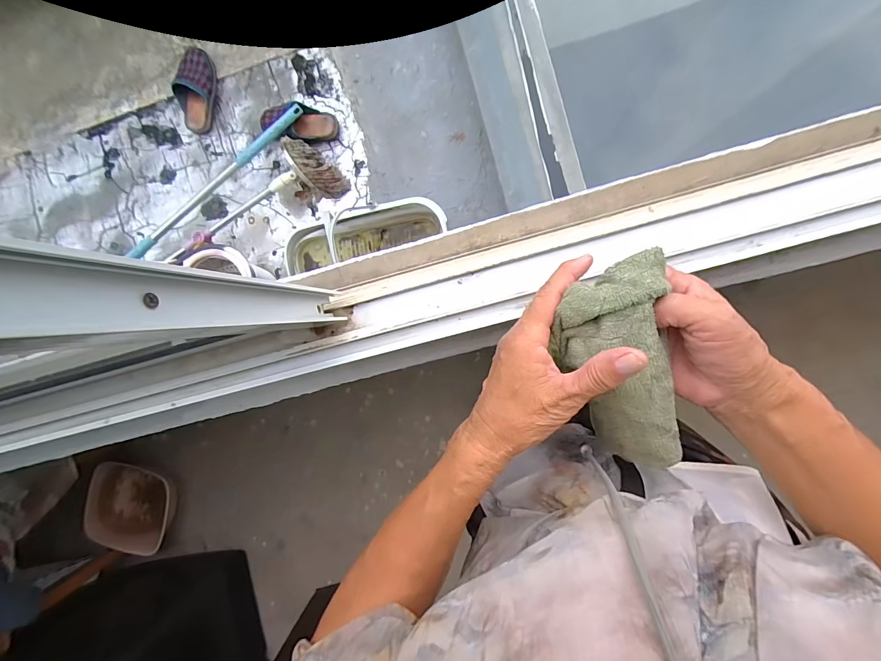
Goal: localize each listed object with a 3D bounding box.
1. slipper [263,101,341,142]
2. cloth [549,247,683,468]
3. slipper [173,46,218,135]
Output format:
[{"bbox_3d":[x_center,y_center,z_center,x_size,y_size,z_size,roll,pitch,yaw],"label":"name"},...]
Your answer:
[{"bbox_3d":[-0.464,-0.671,1.272,0.245,0.082,0.112,7,93,4],"label":"slipper"},{"bbox_3d":[0.128,0.027,0.276,0.073,0.040,0.148,-14,100,5],"label":"cloth"},{"bbox_3d":[-0.824,-0.804,1.309,0.129,0.076,0.245,8,94,4],"label":"slipper"}]

